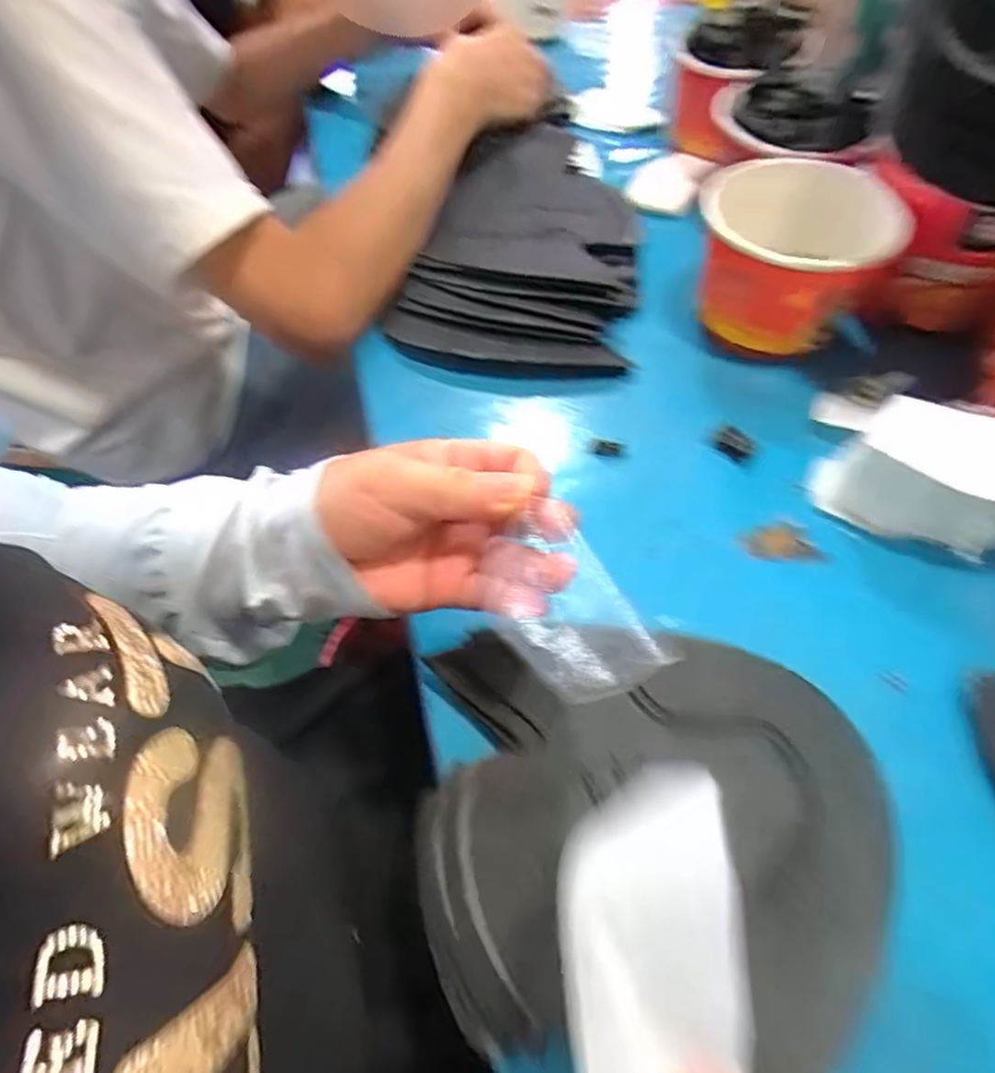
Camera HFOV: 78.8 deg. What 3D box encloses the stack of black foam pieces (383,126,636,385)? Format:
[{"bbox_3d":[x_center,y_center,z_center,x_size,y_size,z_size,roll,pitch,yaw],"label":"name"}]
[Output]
[{"bbox_3d":[0.026,-0.234,0.478,0.177,0.041,0.273,10,59,9],"label":"stack of black foam pieces"}]

